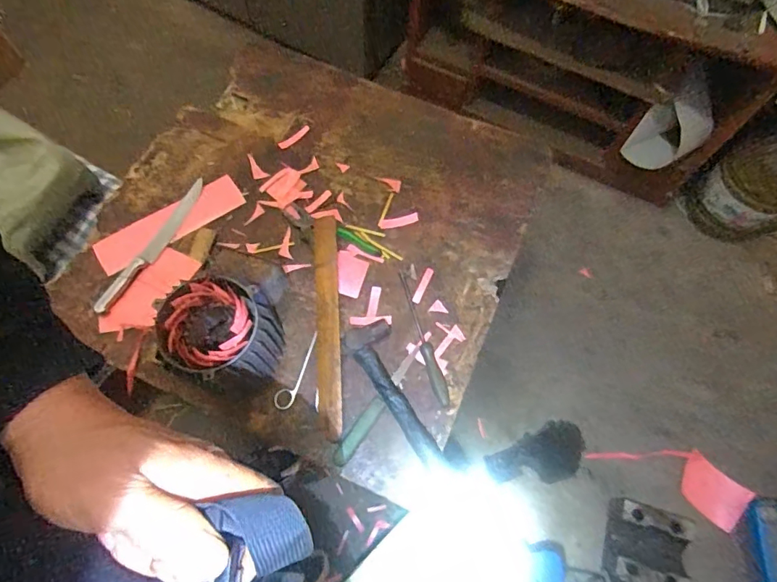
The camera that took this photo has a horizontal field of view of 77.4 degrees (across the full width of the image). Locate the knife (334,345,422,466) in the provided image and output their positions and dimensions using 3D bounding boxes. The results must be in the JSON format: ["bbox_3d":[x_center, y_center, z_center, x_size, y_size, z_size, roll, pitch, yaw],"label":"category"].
[{"bbox_3d":[-0.015,0.178,0.776,0.024,0.014,0.224,33,72,11],"label":"knife"}]

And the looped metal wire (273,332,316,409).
[{"bbox_3d":[-0.148,0.130,0.790,0.031,0.011,0.133,24,83,8],"label":"looped metal wire"}]

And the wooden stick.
[{"bbox_3d":[-0.101,0.046,0.799,0.039,0.028,0.380,-3,69,-2],"label":"wooden stick"}]

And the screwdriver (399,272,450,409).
[{"bbox_3d":[0.058,0.076,0.812,0.023,0.028,0.241,-14,70,-6],"label":"screwdriver"}]

